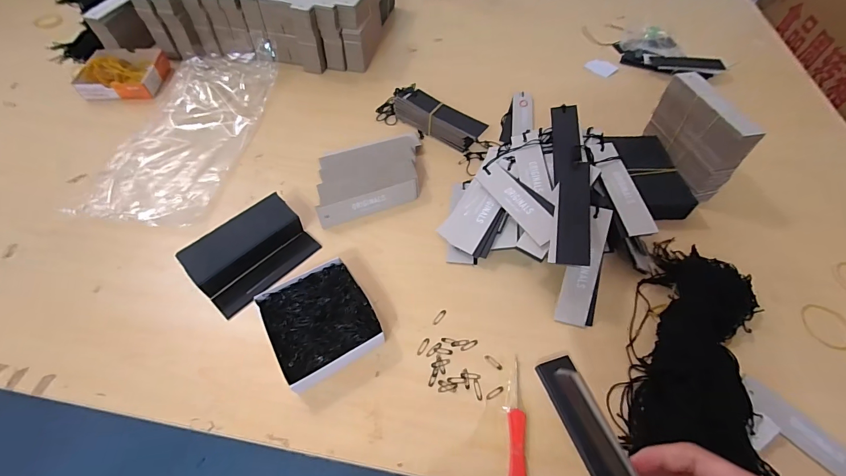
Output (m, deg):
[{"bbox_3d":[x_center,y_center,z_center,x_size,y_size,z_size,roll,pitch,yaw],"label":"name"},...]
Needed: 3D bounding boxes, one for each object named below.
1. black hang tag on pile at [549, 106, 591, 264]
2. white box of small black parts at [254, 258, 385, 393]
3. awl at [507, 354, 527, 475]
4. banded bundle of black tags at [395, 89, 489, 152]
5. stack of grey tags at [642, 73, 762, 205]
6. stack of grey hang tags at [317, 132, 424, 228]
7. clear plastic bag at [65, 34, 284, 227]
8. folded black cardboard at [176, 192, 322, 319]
[{"bbox_3d":[0.165,-0.071,0.412,0.039,0.008,0.225,1,58,19],"label":"black hang tag on pile"},{"bbox_3d":[-0.103,0.084,0.371,0.094,0.027,0.110,-26,59,-18],"label":"white box of small black parts"},{"bbox_3d":[0.084,0.165,0.328,0.016,0.007,0.111,5,55,3],"label":"awl"},{"bbox_3d":[0.022,-0.179,0.549,0.143,0.045,0.048,26,59,16],"label":"banded bundle of black tags"},{"bbox_3d":[0.357,-0.133,0.480,0.043,0.102,0.136,-7,55,-6],"label":"stack of grey tags"},{"bbox_3d":[-0.065,-0.079,0.485,0.160,0.041,0.090,-16,57,-12],"label":"stack of grey hang tags"},{"bbox_3d":[-0.339,-0.176,0.545,0.163,0.031,0.367,5,55,2],"label":"clear plastic bag"},{"bbox_3d":[-0.196,0.014,0.417,0.087,0.029,0.124,38,62,22],"label":"folded black cardboard"}]

